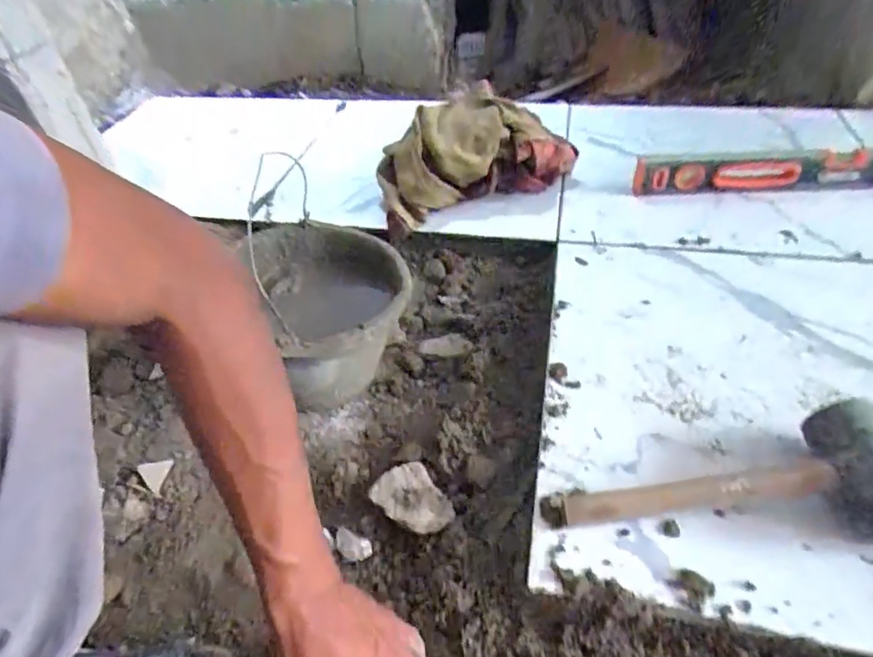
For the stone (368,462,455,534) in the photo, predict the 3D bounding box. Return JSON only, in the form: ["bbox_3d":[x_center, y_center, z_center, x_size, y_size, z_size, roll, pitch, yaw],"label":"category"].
[{"bbox_3d":[-0.025,0.172,0.540,0.062,0.031,0.069,-28,48,-22],"label":"stone"}]

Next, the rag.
[{"bbox_3d":[0.057,-0.289,0.870,0.320,0.133,0.160,-16,45,-11],"label":"rag"}]

